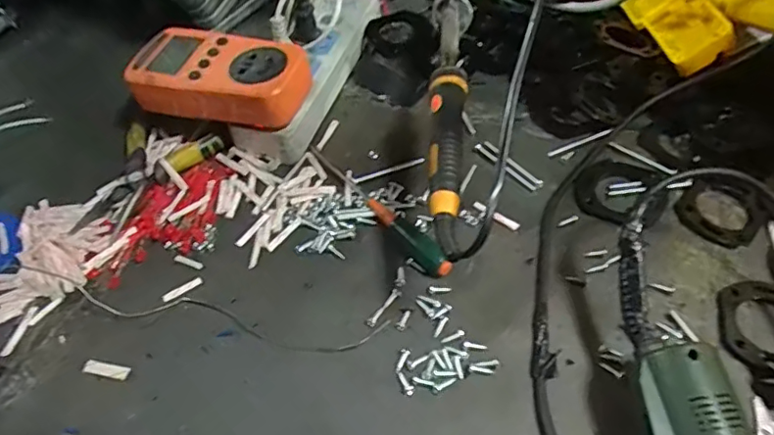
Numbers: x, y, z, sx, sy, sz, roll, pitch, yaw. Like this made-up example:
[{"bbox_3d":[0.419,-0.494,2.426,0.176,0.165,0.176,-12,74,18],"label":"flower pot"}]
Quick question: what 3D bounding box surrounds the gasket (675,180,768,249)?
[{"bbox_3d":[0.227,-0.004,0.373,0.050,0.007,0.050,-2,53,3],"label":"gasket"}]

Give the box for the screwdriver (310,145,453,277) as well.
[{"bbox_3d":[-0.009,-0.014,0.391,0.020,0.014,0.154,-31,57,-18],"label":"screwdriver"}]

